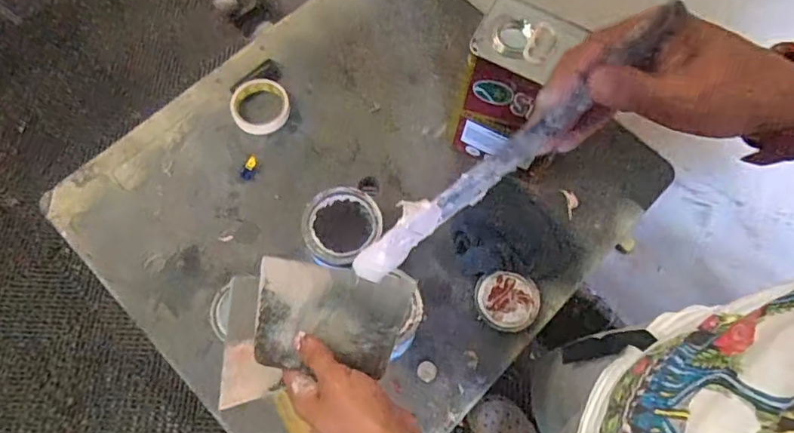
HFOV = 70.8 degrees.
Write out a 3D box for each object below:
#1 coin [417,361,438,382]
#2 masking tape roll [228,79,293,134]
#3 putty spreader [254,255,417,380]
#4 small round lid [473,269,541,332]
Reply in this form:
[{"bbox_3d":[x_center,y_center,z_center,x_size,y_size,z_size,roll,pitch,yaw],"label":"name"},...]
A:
[{"bbox_3d":[0.042,0.219,0.789,0.027,0.004,0.027,1,68,-1],"label":"coin"},{"bbox_3d":[-0.226,-0.182,0.922,0.096,0.023,0.095,1,68,-1],"label":"masking tape roll"},{"bbox_3d":[-0.059,0.089,0.501,0.134,0.009,0.094,6,62,2],"label":"putty spreader"},{"bbox_3d":[0.162,0.124,0.823,0.094,0.011,0.085,12,69,3],"label":"small round lid"}]

